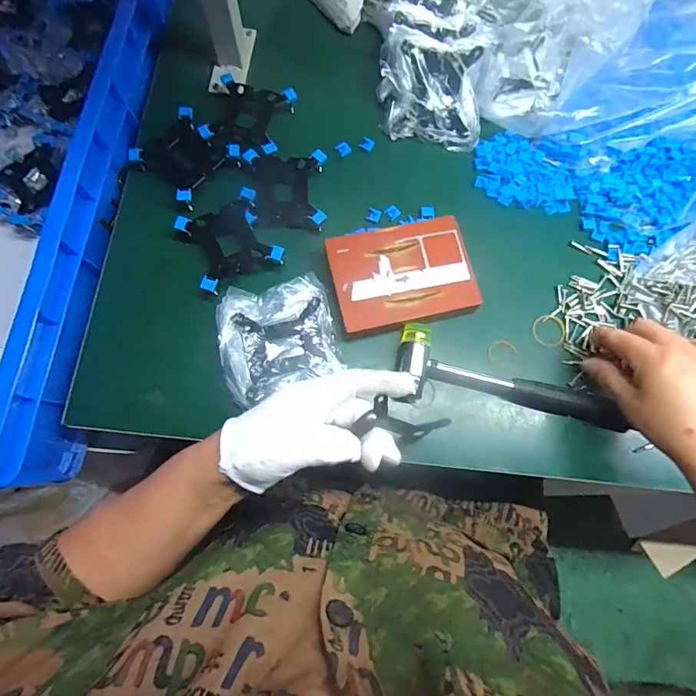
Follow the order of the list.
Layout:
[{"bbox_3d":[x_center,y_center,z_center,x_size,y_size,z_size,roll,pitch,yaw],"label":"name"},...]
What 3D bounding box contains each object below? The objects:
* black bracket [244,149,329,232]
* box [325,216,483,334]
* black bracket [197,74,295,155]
[{"bbox_3d":[-0.066,-0.169,0.457,0.082,0.021,0.085,0,77,-2],"label":"black bracket"},{"bbox_3d":[0.054,-0.073,0.438,0.136,0.031,0.102,-12,77,-4],"label":"box"},{"bbox_3d":[-0.110,-0.257,0.477,0.084,0.019,0.086,15,77,2],"label":"black bracket"}]

